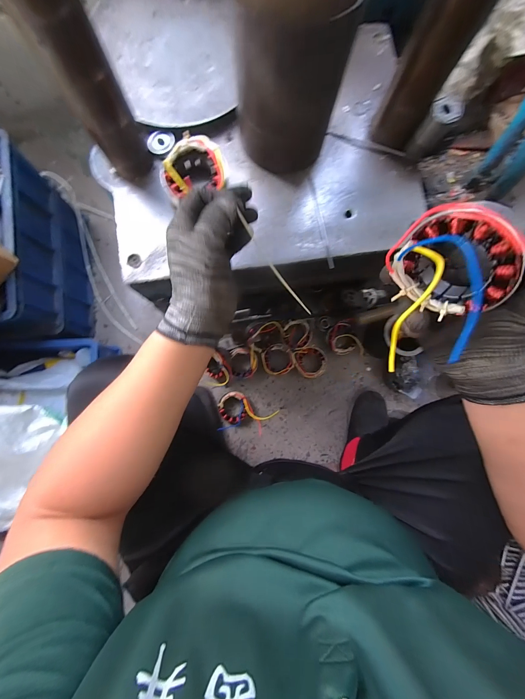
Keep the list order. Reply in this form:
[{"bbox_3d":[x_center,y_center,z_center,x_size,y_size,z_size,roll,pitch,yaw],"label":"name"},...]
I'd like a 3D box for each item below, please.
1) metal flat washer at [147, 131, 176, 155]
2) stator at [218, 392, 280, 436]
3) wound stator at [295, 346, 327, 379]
[{"bbox_3d":[-0.149,-0.304,0.413,0.037,0.004,0.033,6,90,-5],"label":"metal flat washer"},{"bbox_3d":[-0.043,0.175,0.794,0.160,0.053,0.107,3,84,-2],"label":"stator"},{"bbox_3d":[0.140,0.036,0.810,0.092,0.054,0.093,-27,86,-4],"label":"wound stator"}]

